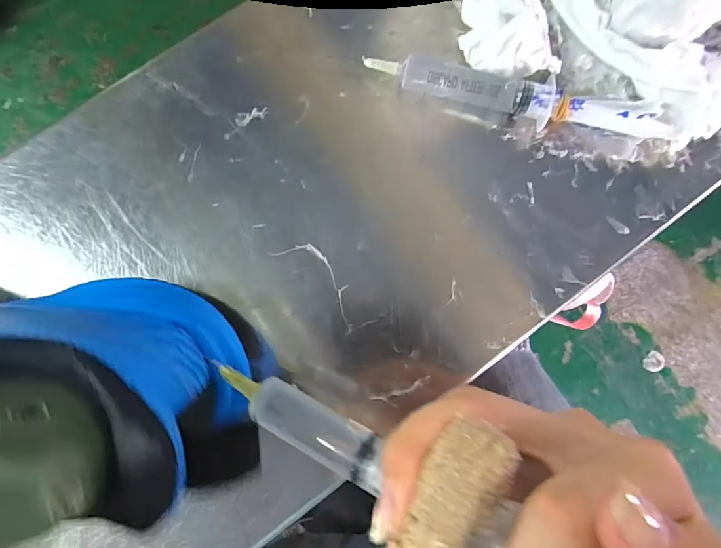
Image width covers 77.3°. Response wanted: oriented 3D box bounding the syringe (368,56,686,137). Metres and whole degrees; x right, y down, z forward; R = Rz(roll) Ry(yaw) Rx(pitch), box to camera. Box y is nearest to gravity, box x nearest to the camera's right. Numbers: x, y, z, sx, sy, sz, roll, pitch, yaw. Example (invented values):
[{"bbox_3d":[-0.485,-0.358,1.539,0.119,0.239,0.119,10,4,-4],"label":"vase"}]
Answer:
[{"bbox_3d":[0.078,-0.091,0.230,0.148,0.024,0.021,19,84,1],"label":"syringe"}]

